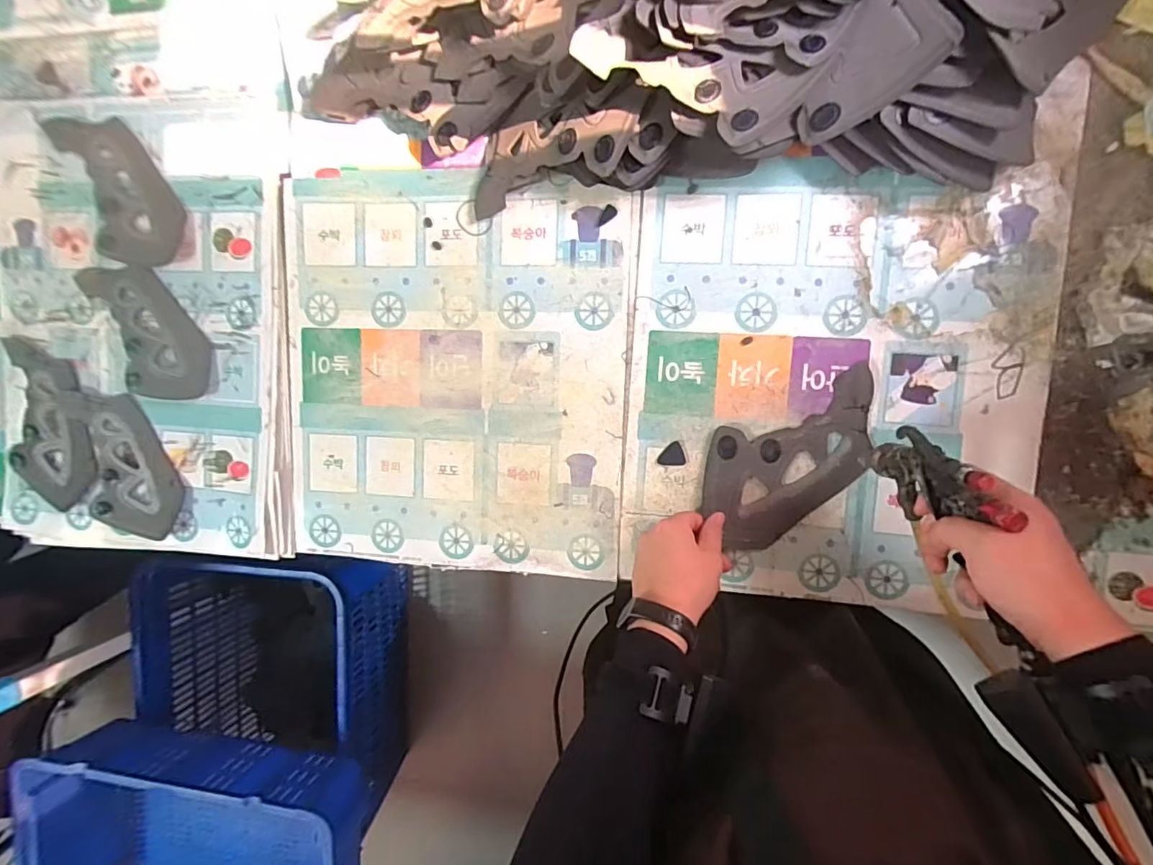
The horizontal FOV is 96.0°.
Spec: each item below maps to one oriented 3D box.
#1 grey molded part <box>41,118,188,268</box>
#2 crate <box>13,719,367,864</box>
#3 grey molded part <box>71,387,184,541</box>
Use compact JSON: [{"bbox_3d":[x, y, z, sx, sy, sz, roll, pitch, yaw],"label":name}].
[{"bbox_3d":[-0.557,-0.301,0.634,0.120,0.024,0.231,-33,88,9],"label":"grey molded part"},{"bbox_3d":[-0.760,0.854,1.046,0.698,0.189,0.457,3,95,9],"label":"crate"},{"bbox_3d":[-0.570,0.035,0.649,0.114,0.021,0.213,-29,88,9],"label":"grey molded part"}]

